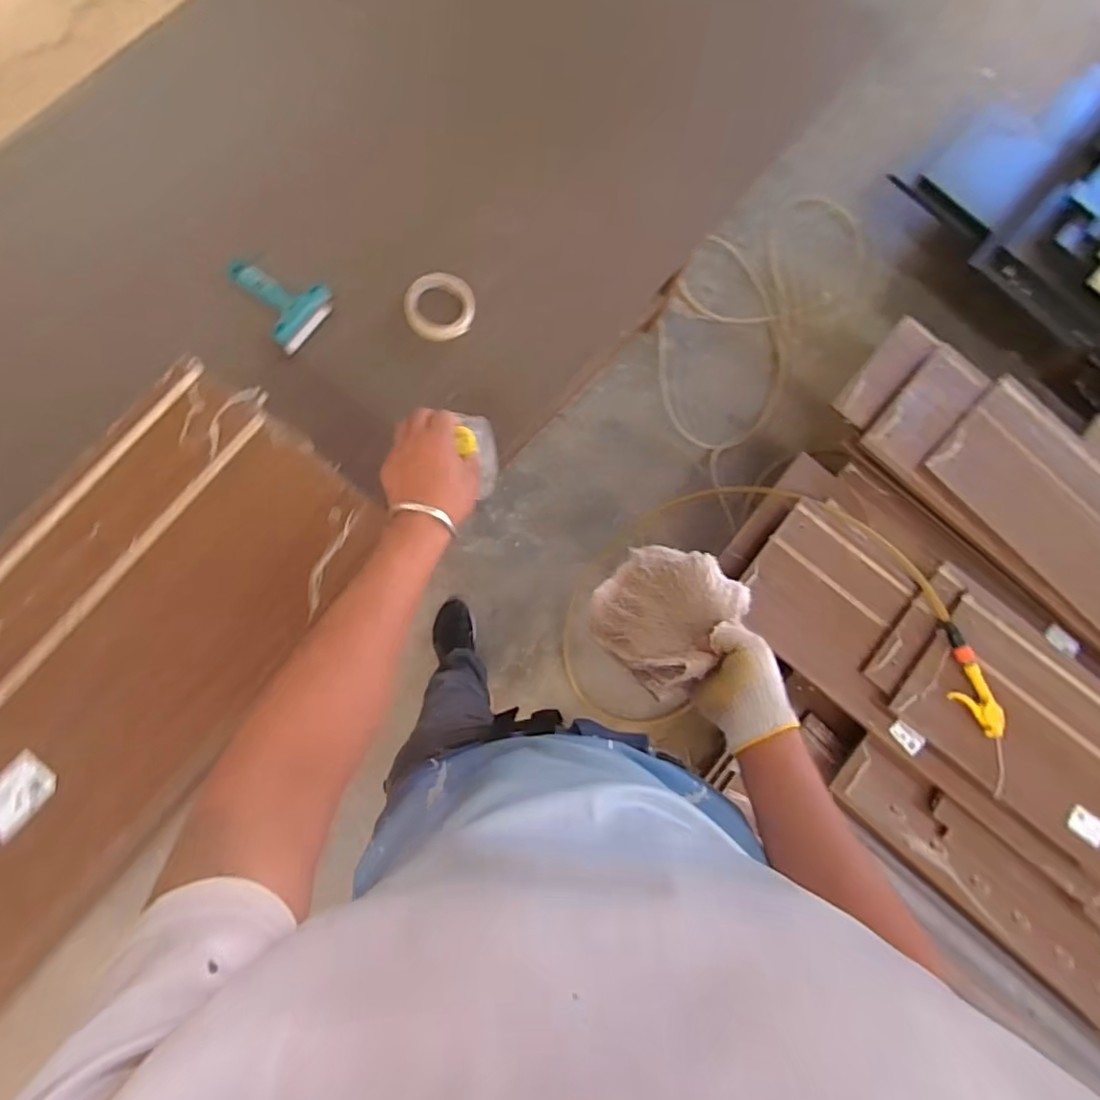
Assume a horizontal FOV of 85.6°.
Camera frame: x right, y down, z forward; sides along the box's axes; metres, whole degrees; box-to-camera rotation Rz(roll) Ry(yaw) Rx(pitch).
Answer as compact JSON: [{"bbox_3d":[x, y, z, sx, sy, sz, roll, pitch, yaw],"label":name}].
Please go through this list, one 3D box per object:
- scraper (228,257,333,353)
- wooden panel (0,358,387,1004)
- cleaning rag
[{"bbox_3d":[-0.396,-0.363,0.851,0.152,0.019,0.111,34,80,0],"label":"scraper"},{"bbox_3d":[-0.472,0.151,0.554,0.290,0.034,0.687,38,80,1],"label":"wooden panel"},{"bbox_3d":[0.127,0.069,0.663,0.157,0.060,0.150,36,90,36],"label":"cleaning rag"}]

